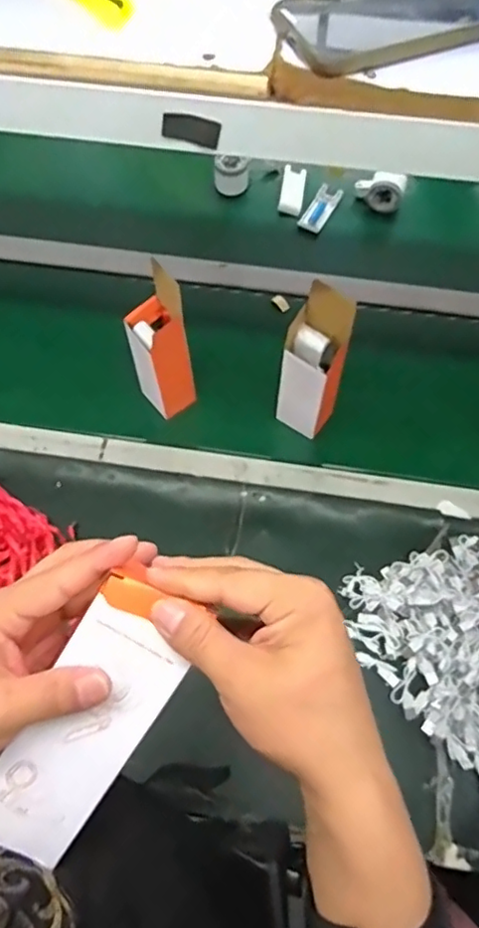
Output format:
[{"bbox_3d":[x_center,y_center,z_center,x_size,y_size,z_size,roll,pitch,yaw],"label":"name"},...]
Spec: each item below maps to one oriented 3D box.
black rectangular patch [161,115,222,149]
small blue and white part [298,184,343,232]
[{"bbox_3d":[-0.032,-0.222,0.401,0.039,0.021,0.004,6,66,3],"label":"black rectangular patch"},{"bbox_3d":[0.141,-0.441,1.040,0.042,0.007,0.094,31,79,5],"label":"small blue and white part"}]

